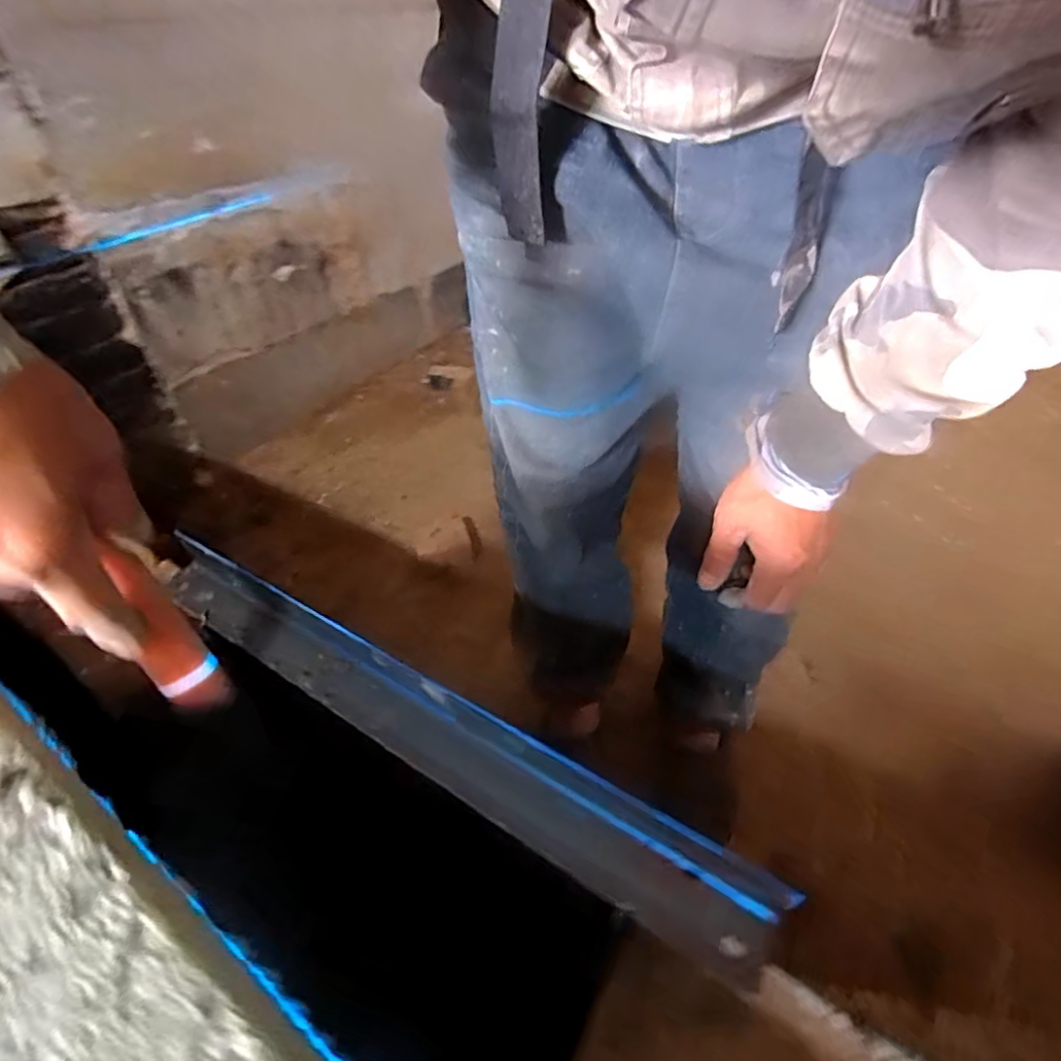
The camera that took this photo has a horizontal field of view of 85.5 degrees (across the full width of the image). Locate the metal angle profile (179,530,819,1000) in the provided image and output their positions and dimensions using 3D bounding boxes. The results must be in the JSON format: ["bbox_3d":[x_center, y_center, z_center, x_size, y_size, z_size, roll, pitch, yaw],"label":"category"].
[{"bbox_3d":[-0.084,0.093,0.338,0.451,0.042,0.051,20,49,27],"label":"metal angle profile"}]

